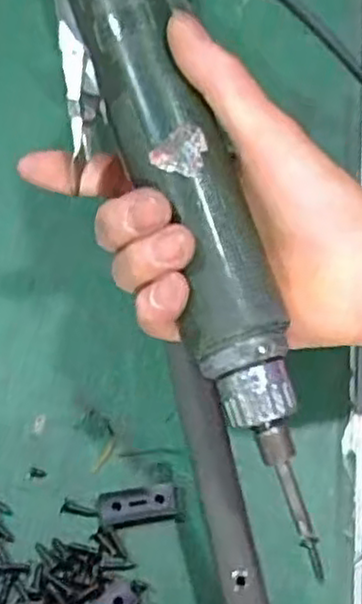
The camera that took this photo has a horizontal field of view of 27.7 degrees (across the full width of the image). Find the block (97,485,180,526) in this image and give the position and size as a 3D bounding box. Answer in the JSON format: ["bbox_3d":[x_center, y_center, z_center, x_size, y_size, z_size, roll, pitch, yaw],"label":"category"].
[{"bbox_3d":[-0.019,0.093,0.338,0.037,0.009,0.015,-6,71,-5],"label":"block"}]

